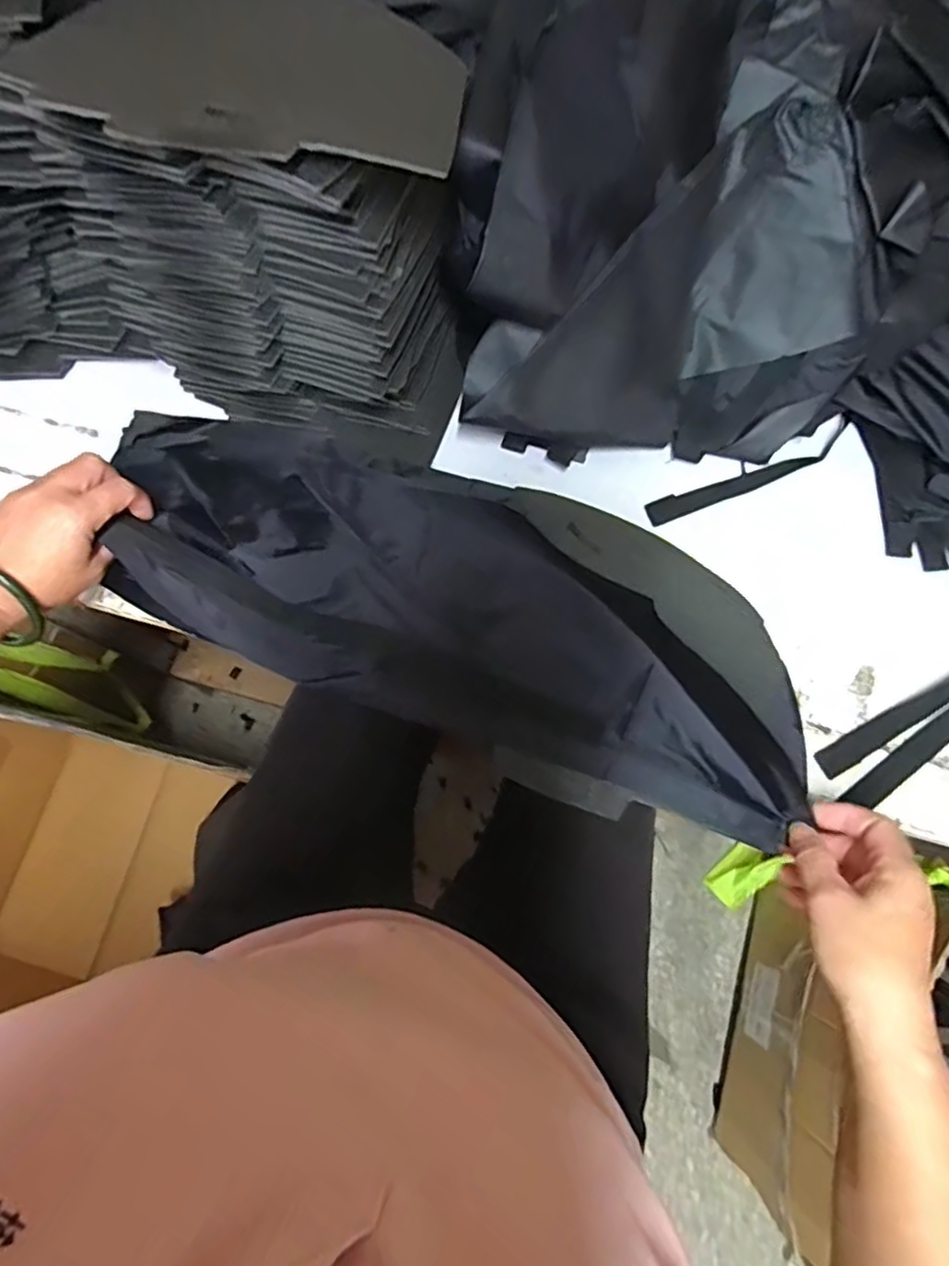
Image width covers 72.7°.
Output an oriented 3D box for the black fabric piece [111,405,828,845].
[{"bbox_3d":[-0.025,-0.032,0.478,0.543,0.044,0.200,23,75,9],"label":"black fabric piece"}]

